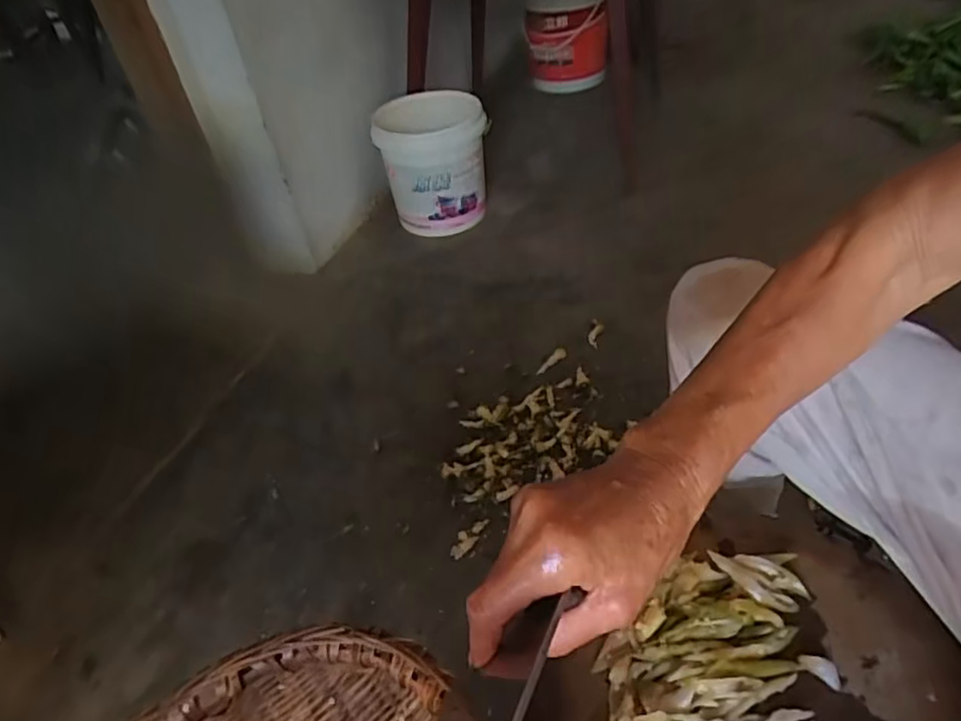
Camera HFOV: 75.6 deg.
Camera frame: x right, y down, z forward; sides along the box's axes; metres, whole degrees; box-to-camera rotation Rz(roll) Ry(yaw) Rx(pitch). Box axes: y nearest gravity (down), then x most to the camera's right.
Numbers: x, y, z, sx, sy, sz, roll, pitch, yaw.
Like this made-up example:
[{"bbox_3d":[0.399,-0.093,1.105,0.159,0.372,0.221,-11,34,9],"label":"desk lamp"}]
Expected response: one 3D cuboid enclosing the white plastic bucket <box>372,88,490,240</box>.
[{"bbox_3d":[-0.109,-0.473,1.485,0.239,0.282,0.291,-10,43,-3],"label":"white plastic bucket"}]

